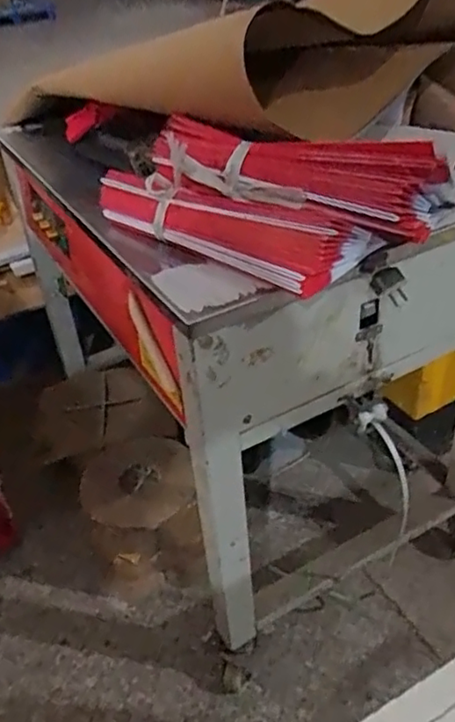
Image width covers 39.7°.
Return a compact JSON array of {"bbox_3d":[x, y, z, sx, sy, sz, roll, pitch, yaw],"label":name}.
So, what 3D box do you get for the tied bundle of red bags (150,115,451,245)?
[{"bbox_3d":[0.056,-0.223,0.741,0.378,0.086,0.087,16,41,26],"label":"tied bundle of red bags"}]

